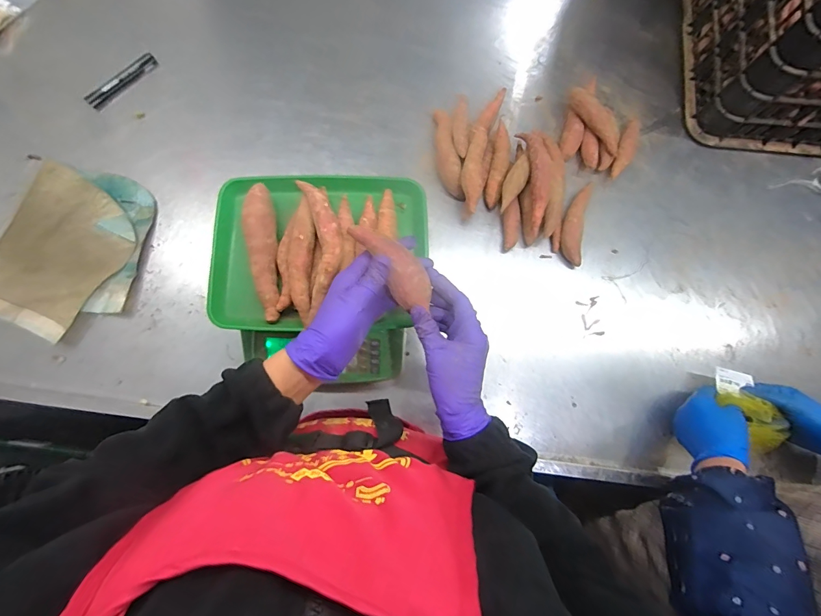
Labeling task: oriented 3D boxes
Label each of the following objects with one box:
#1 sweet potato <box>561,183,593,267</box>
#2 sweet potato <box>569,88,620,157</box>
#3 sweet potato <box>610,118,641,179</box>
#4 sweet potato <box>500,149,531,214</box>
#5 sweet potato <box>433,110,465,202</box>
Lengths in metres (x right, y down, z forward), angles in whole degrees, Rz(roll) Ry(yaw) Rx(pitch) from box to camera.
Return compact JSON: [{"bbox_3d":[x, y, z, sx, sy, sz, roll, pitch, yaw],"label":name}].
[{"bbox_3d":[0.277,-0.145,0.641,0.037,0.034,0.149,14,78,2],"label":"sweet potato"},{"bbox_3d":[0.320,-0.325,0.668,0.029,0.037,0.130,-35,82,-8],"label":"sweet potato"},{"bbox_3d":[0.387,-0.293,0.689,0.030,0.026,0.147,25,78,4],"label":"sweet potato"},{"bbox_3d":[0.170,-0.205,0.631,0.032,0.038,0.106,29,79,4],"label":"sweet potato"},{"bbox_3d":[0.061,-0.268,0.667,0.035,0.041,0.178,-7,78,-3],"label":"sweet potato"}]

